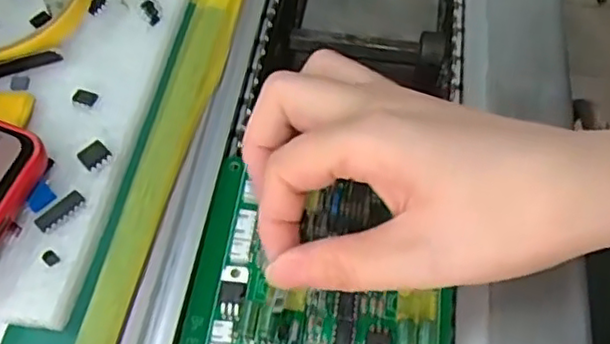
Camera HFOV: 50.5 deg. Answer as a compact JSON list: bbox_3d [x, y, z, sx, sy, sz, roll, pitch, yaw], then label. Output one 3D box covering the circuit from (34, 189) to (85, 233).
[{"bbox_3d":[-0.092,0.014,0.242,0.009,0.004,0.019,33,62,18],"label":"circuit"}]

